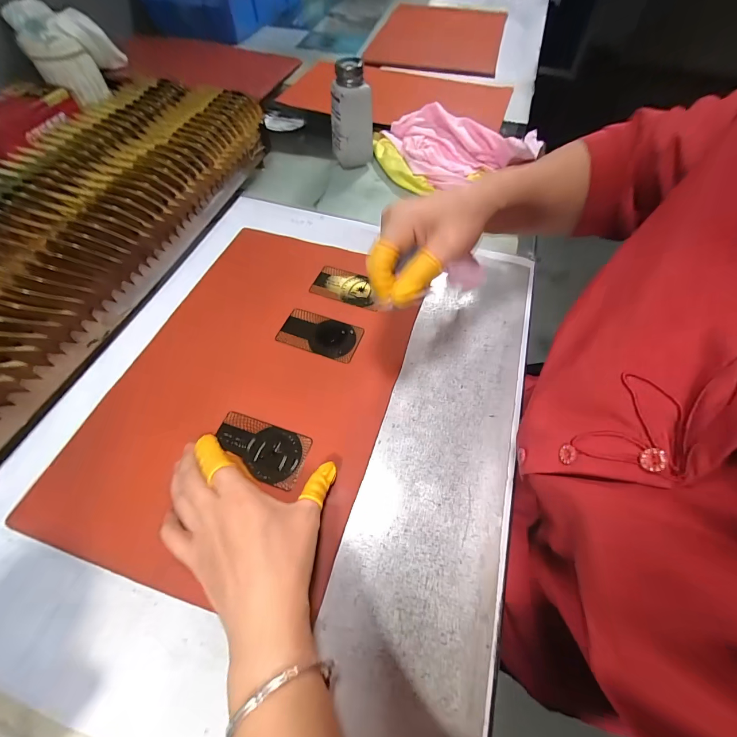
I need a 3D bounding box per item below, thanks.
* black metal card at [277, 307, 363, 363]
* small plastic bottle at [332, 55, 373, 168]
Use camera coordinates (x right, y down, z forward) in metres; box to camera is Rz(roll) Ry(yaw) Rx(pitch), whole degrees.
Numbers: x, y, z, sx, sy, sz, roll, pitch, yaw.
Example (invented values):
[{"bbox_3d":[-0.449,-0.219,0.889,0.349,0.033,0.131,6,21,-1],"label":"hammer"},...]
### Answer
[{"bbox_3d":[-0.052,-0.036,0.363,0.087,0.005,0.050,19,57,11],"label":"black metal card"},{"bbox_3d":[-0.024,-0.370,0.502,0.063,0.129,0.046,-2,58,-2],"label":"small plastic bottle"}]

